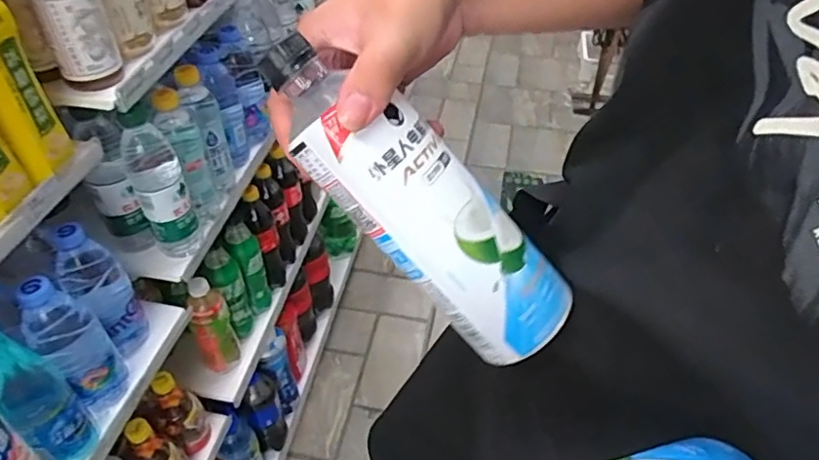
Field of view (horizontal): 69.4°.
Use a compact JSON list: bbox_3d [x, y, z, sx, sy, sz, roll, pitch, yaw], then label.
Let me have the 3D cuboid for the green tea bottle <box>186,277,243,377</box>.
[{"bbox_3d":[-0.333,0.161,0.999,0.063,0.209,0.058,-15,46,-16],"label":"green tea bottle"}]

